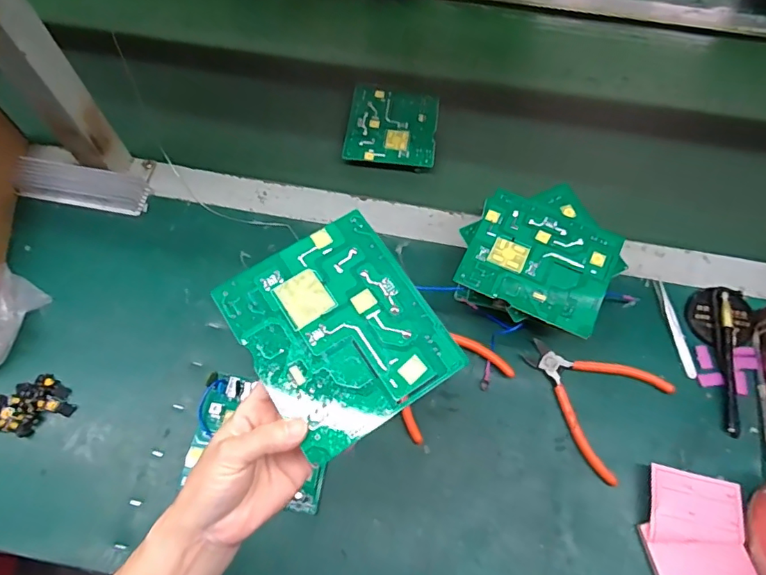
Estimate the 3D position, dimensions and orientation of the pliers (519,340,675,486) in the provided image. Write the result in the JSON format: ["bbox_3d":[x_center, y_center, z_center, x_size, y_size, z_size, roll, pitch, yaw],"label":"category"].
[{"bbox_3d":[0.211,0.106,0.503,0.134,0.015,0.121,39,71,16],"label":"pliers"}]

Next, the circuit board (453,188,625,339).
[{"bbox_3d":[0.151,-0.028,0.468,0.130,0.011,0.112,26,67,10],"label":"circuit board"}]

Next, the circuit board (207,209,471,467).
[{"bbox_3d":[-0.028,0.025,0.312,0.112,0.011,0.128,-31,69,-13],"label":"circuit board"}]

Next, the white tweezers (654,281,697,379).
[{"bbox_3d":[0.322,0.044,0.536,0.013,0.004,0.111,-6,66,-3],"label":"white tweezers"}]

